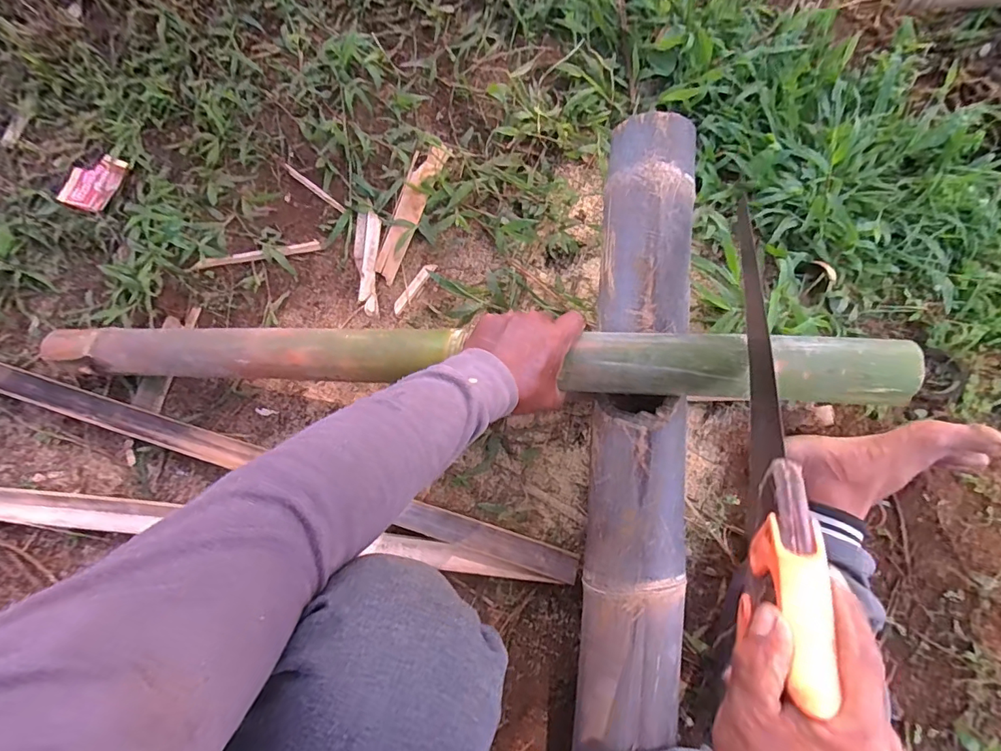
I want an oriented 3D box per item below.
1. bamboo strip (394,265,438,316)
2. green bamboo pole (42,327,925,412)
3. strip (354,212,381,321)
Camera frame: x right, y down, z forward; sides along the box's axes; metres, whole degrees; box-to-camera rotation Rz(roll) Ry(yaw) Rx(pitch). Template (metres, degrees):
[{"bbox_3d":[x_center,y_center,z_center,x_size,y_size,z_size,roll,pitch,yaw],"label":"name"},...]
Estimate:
[{"bbox_3d":[-0.119,-0.121,0.667,0.016,0.004,0.087,35,81,9],"label":"bamboo strip"},{"bbox_3d":[-0.086,-0.018,0.520,0.916,0.064,0.066,3,78,12],"label":"green bamboo pole"},{"bbox_3d":[-0.185,-0.155,0.673,0.035,0.006,0.150,-2,78,1],"label":"strip"}]

